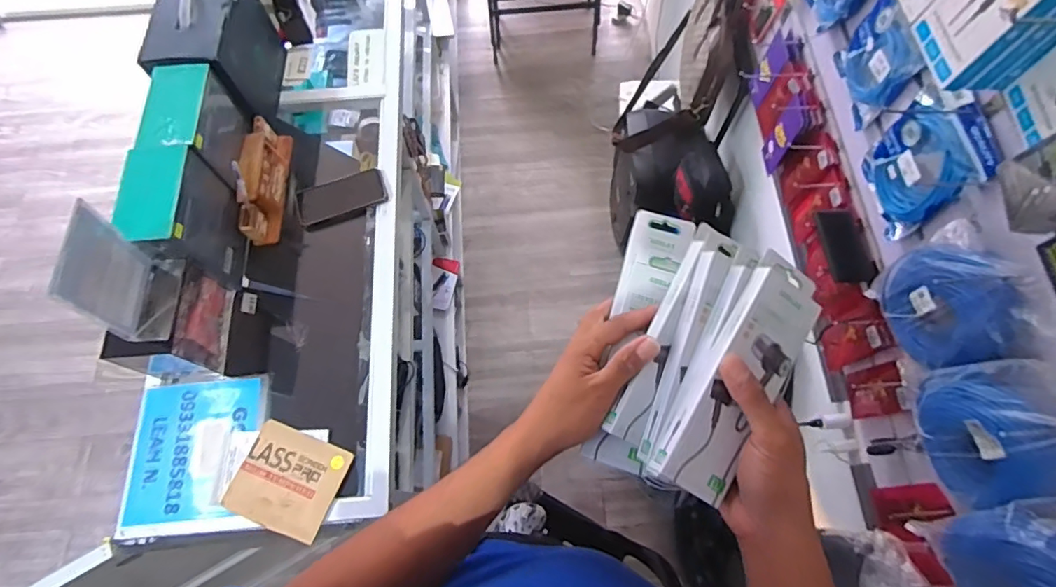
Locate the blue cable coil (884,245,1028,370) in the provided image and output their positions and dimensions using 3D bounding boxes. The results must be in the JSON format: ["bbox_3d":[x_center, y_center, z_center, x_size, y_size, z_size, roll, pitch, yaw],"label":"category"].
[{"bbox_3d":[0.565,0.006,0.711,0.031,0.182,0.167,-3,69,0],"label":"blue cable coil"}]

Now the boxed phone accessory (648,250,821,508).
[{"bbox_3d":[0.168,0.063,0.407,0.061,0.027,0.196,31,81,13],"label":"boxed phone accessory"}]

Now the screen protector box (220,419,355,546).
[{"bbox_3d":[-0.362,0.281,0.797,0.155,0.016,0.135,17,61,9],"label":"screen protector box"}]

